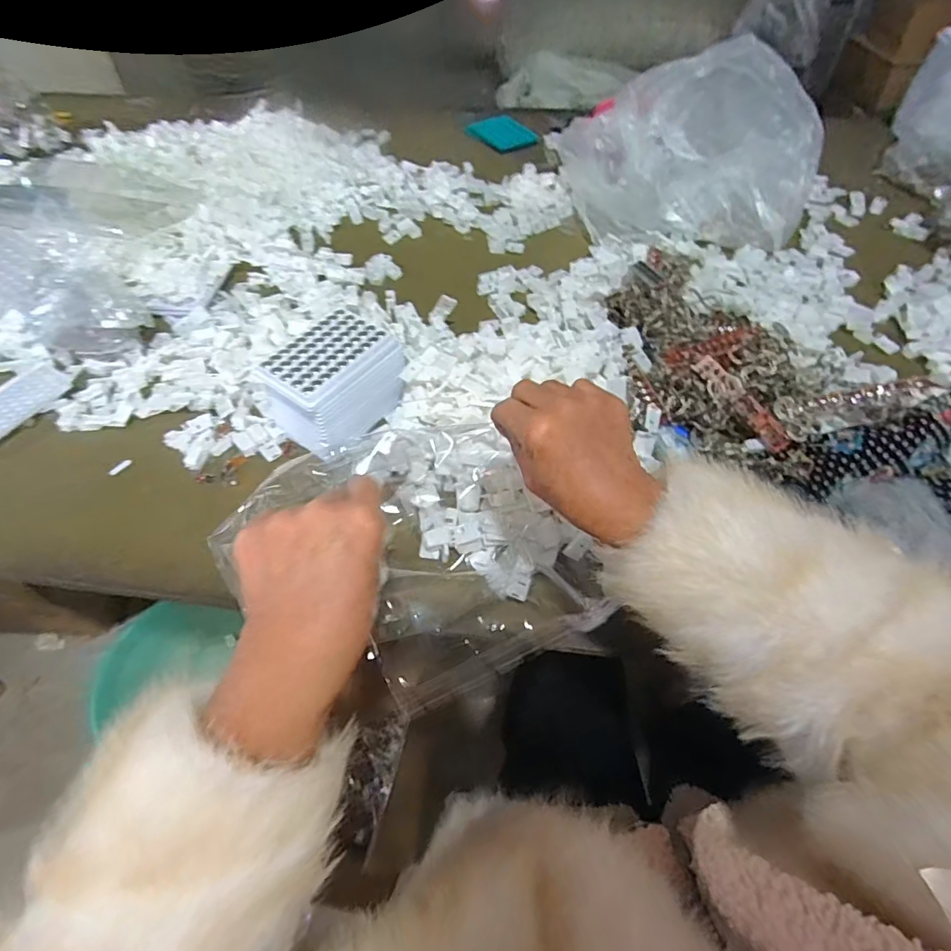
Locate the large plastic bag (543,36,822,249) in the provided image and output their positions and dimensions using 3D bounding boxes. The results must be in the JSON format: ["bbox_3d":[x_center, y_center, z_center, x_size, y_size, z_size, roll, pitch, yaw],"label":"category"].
[{"bbox_3d":[0.341,-0.534,0.824,0.348,0.166,0.348,-9,54,-5],"label":"large plastic bag"}]

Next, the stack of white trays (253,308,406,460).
[{"bbox_3d":[-0.156,-0.103,0.568,0.111,0.085,0.143,33,61,22],"label":"stack of white trays"}]

